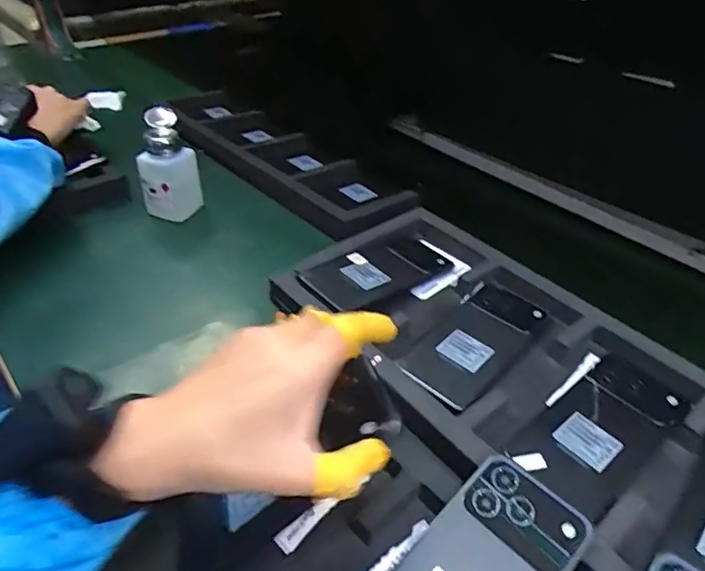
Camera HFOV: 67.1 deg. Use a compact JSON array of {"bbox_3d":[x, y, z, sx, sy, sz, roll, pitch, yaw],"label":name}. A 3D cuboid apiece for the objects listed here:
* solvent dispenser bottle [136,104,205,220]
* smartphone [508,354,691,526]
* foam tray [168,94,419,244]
[{"bbox_3d":[-0.230,-0.147,0.656,0.072,0.117,0.064,-15,43,-16],"label":"solvent dispenser bottle"},{"bbox_3d":[0.197,0.112,0.422,0.154,0.012,0.076,-27,48,-31],"label":"smartphone"},{"bbox_3d":[-0.125,-0.204,0.808,0.156,0.041,0.494,-31,50,-34],"label":"foam tray"}]

